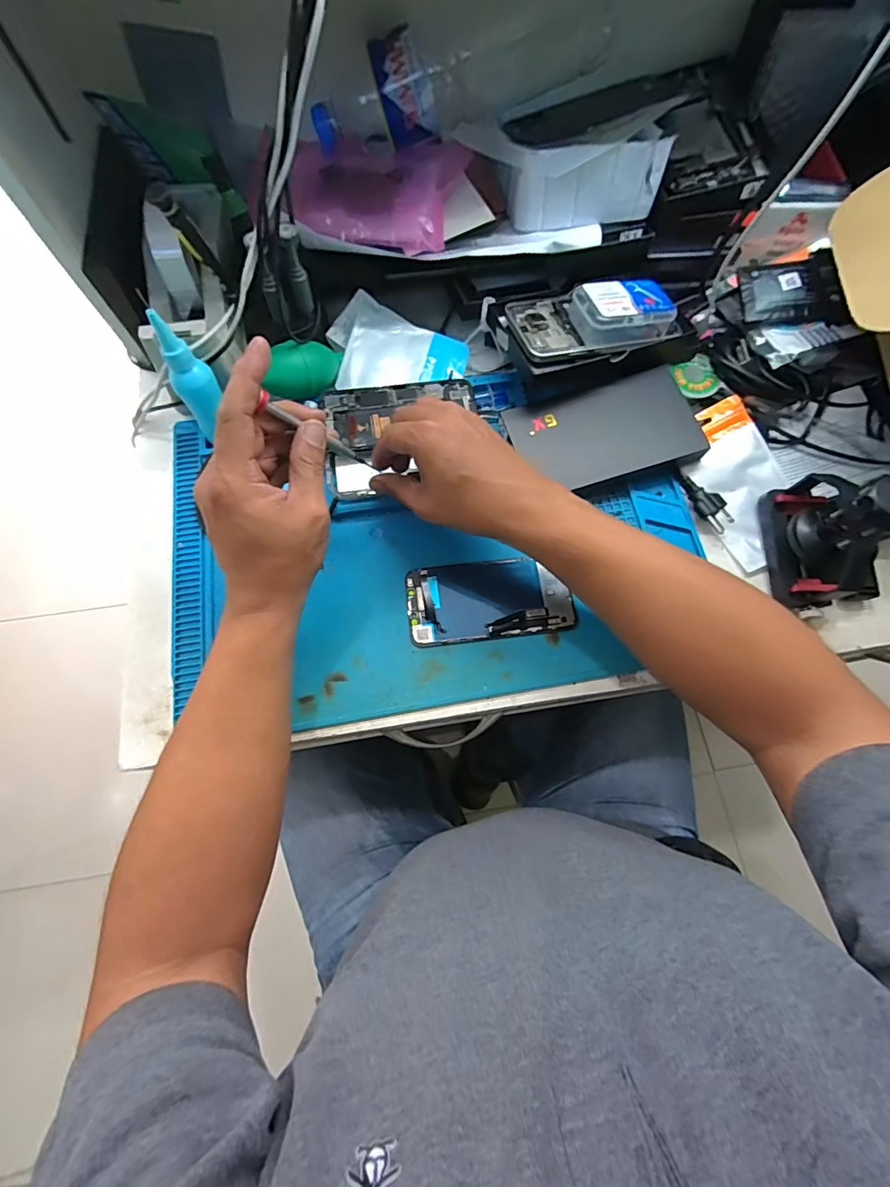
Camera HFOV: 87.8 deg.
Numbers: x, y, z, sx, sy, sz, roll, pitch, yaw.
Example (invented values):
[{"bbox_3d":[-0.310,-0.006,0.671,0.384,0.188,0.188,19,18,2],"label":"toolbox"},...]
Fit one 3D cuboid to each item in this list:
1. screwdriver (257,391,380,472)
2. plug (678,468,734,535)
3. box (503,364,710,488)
[{"bbox_3d":[-0.091,-0.117,0.347,0.008,0.111,0.008,-18,71,26],"label":"screwdriver"},{"bbox_3d":[0.243,-0.090,0.434,0.022,0.018,0.072,-24,75,-9],"label":"plug"},{"bbox_3d":[0.151,-0.159,0.443,0.169,0.017,0.100,-17,74,-7],"label":"box"}]

